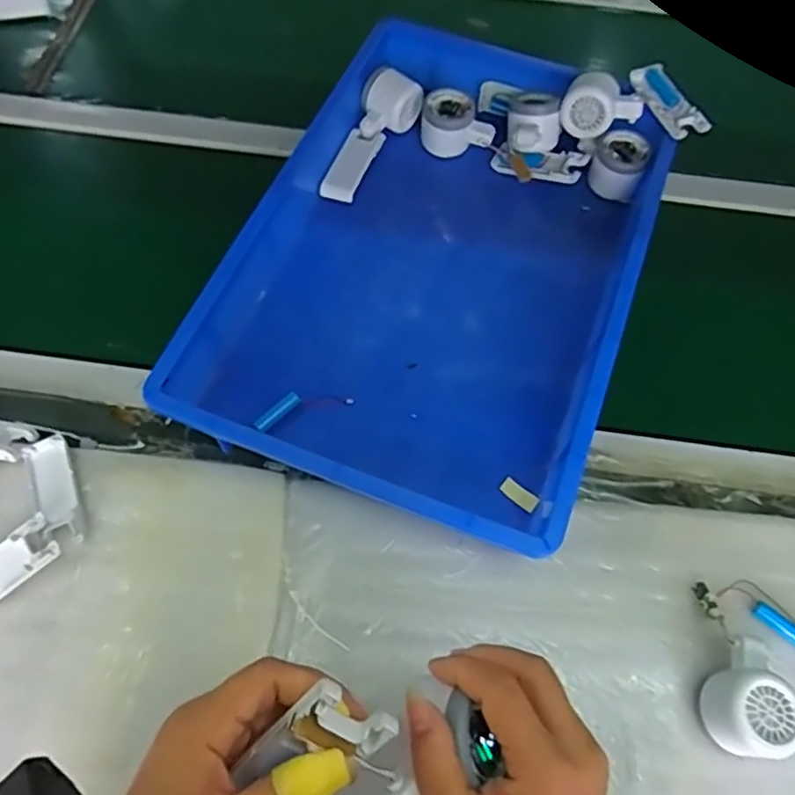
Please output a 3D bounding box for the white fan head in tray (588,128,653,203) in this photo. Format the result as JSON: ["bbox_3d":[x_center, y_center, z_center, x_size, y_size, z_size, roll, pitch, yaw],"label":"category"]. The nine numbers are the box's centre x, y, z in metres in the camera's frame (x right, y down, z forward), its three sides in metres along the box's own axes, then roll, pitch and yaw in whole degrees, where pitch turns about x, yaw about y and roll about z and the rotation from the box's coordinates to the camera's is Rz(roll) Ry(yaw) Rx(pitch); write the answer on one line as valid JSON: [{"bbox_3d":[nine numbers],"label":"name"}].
[{"bbox_3d":[0.246,-0.259,0.729,0.055,0.050,0.054,18,66,7],"label":"white fan head in tray"}]

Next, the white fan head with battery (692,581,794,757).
[{"bbox_3d":[0.284,0.206,0.503,0.089,0.052,0.125,9,65,3],"label":"white fan head with battery"}]

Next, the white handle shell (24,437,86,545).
[{"bbox_3d":[-0.300,0.082,0.574,0.034,0.014,0.103,-24,68,-12],"label":"white handle shell"}]

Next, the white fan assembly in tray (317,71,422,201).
[{"bbox_3d":[-0.033,-0.294,0.737,0.060,0.054,0.165,25,67,10],"label":"white fan assembly in tray"}]

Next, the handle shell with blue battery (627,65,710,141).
[{"bbox_3d":[0.290,-0.321,0.706,0.050,0.015,0.104,-22,68,-11],"label":"handle shell with blue battery"}]

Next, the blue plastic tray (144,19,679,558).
[{"bbox_3d":[0.049,-0.150,0.660,0.361,0.070,0.542,20,66,8],"label":"blue plastic tray"}]

